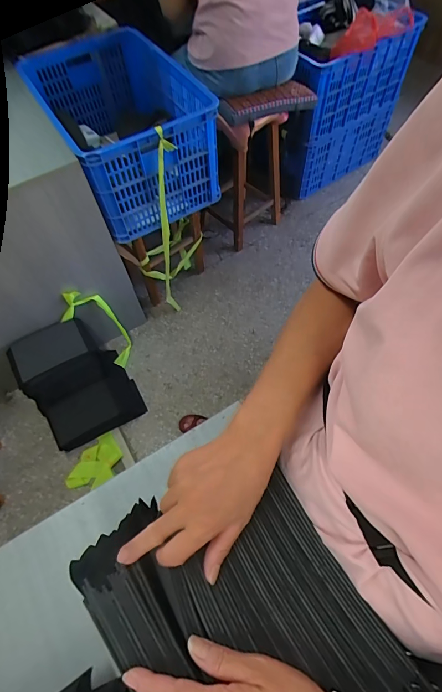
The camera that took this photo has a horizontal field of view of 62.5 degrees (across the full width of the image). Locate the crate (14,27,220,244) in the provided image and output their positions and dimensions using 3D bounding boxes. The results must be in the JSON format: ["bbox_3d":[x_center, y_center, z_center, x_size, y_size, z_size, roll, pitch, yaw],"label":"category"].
[{"bbox_3d":[-0.329,-0.735,1.212,0.400,0.304,0.673,-27,63,-11],"label":"crate"}]

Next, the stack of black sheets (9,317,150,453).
[{"bbox_3d":[-0.499,0.124,1.276,0.304,0.263,0.345,-29,63,-13],"label":"stack of black sheets"}]

